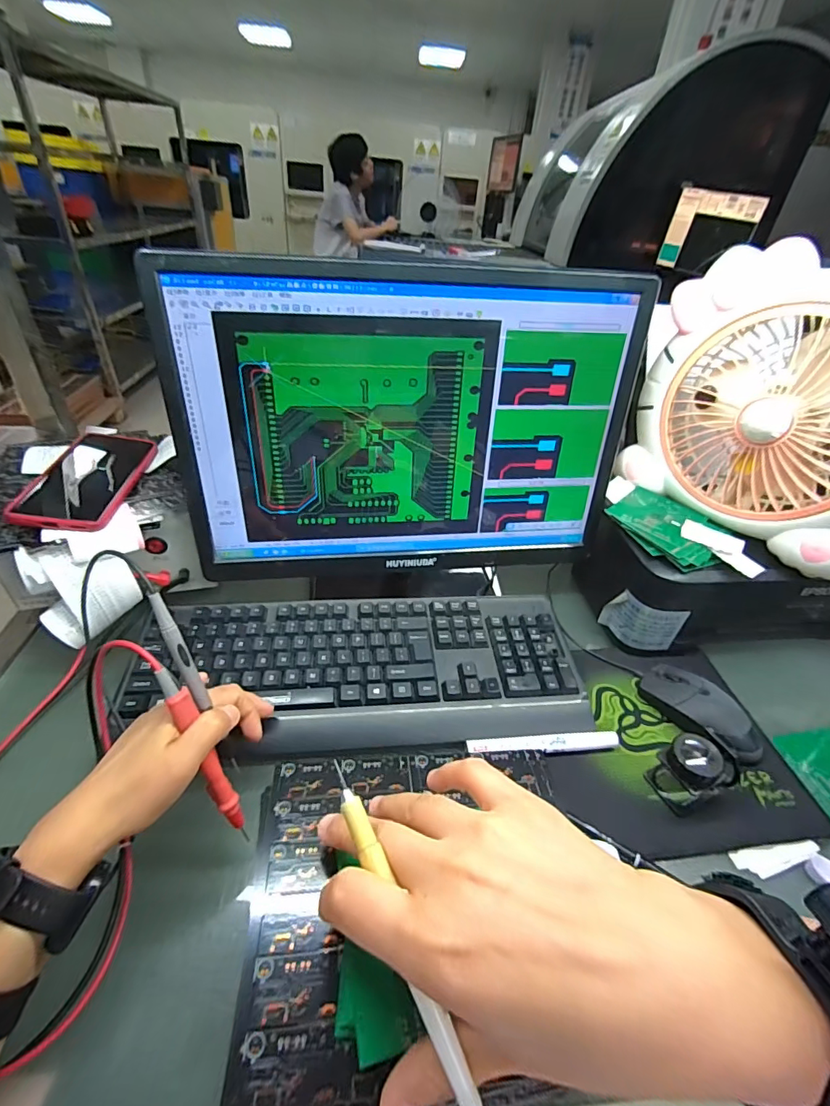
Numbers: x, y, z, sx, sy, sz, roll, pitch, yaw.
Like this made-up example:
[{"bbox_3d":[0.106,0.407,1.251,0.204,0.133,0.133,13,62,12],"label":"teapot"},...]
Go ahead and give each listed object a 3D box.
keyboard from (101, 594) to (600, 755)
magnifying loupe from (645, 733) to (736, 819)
[{"bbox_3d":[-0.048,0.114,0.458,0.429,0.040,0.161,-2,39,-9],"label":"keyboard"},{"bbox_3d":[0.241,0.185,0.395,0.056,0.055,0.044,-15,42,-24],"label":"magnifying loupe"}]

